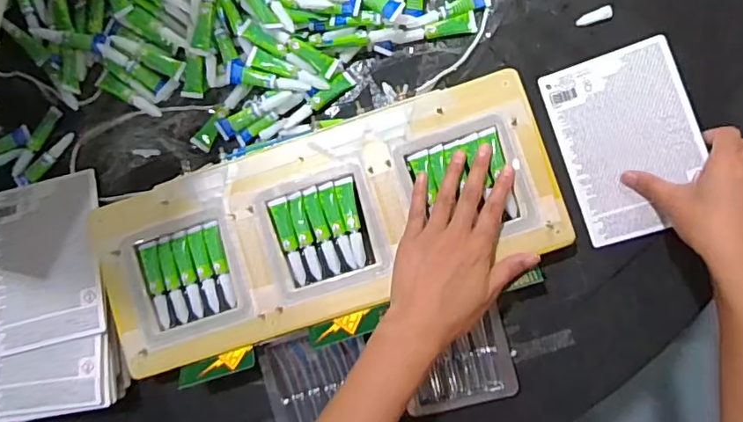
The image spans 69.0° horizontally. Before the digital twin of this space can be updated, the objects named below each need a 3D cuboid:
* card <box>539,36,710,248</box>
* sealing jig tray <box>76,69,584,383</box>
[{"bbox_3d":[0.238,-0.064,0.499,0.116,0.008,0.170,-18,84,16],"label":"card"},{"bbox_3d":[-0.047,0.012,0.496,0.421,0.014,0.172,-22,83,4],"label":"sealing jig tray"}]

